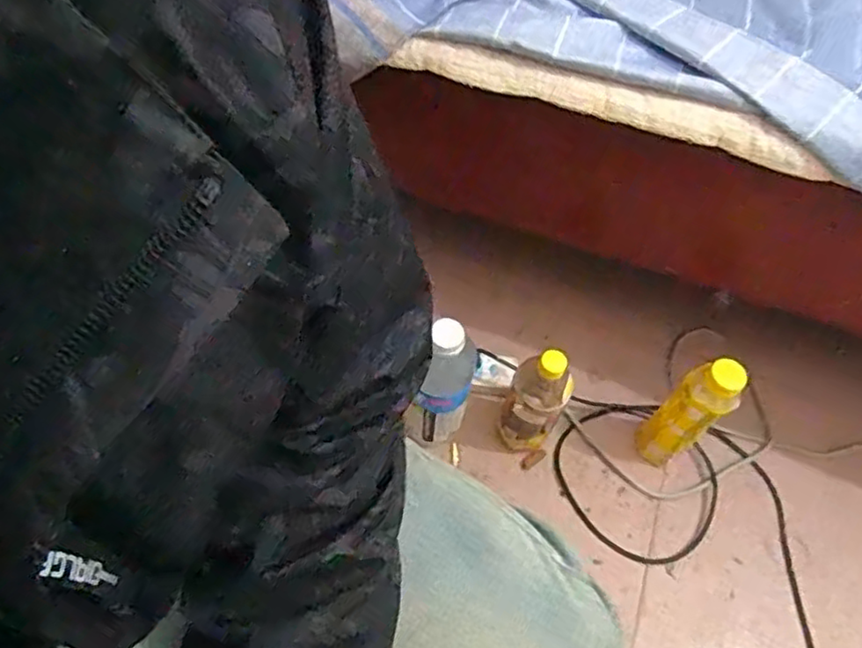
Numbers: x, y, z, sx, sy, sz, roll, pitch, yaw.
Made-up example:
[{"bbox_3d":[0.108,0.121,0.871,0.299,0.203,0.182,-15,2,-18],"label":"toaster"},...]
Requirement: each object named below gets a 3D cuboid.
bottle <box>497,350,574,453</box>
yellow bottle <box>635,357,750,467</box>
[{"bbox_3d":[0.131,0.103,0.824,0.072,0.191,0.063,23,61,10],"label":"bottle"},{"bbox_3d":[0.314,0.120,0.820,0.063,0.223,0.062,-38,68,-22],"label":"yellow bottle"}]

